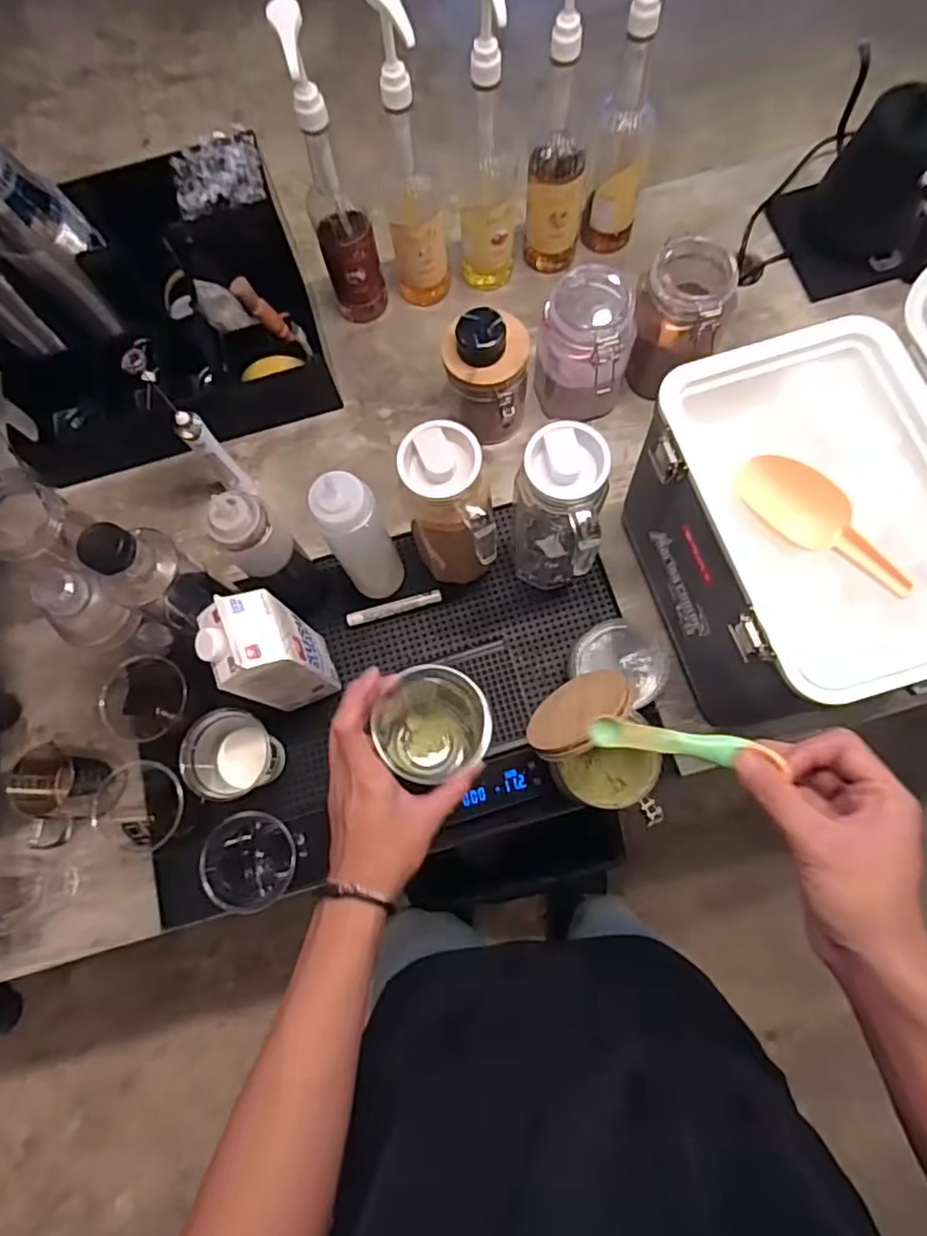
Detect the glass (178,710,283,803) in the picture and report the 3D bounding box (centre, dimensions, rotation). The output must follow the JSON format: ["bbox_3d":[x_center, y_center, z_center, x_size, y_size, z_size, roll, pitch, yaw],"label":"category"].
[{"bbox_3d":[-0.246,0.151,0.708,0.083,0.106,0.092,-2,71,1],"label":"glass"}]

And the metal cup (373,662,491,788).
[{"bbox_3d":[-0.031,0.098,0.545,0.084,0.111,0.090,2,71,-6],"label":"metal cup"}]

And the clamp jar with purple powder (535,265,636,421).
[{"bbox_3d":[0.148,-0.320,0.783,0.105,0.189,0.101,-1,71,1],"label":"clamp jar with purple powder"}]

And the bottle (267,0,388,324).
[{"bbox_3d":[-0.144,-0.483,0.737,0.069,0.365,0.085,-14,72,-3],"label":"bottle"}]

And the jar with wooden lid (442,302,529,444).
[{"bbox_3d":[0.027,-0.286,0.766,0.097,0.166,0.093,-1,71,1],"label":"jar with wooden lid"}]

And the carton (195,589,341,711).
[{"bbox_3d":[-0.189,0.044,0.652,0.083,0.201,0.082,-23,72,-6],"label":"carton"}]

